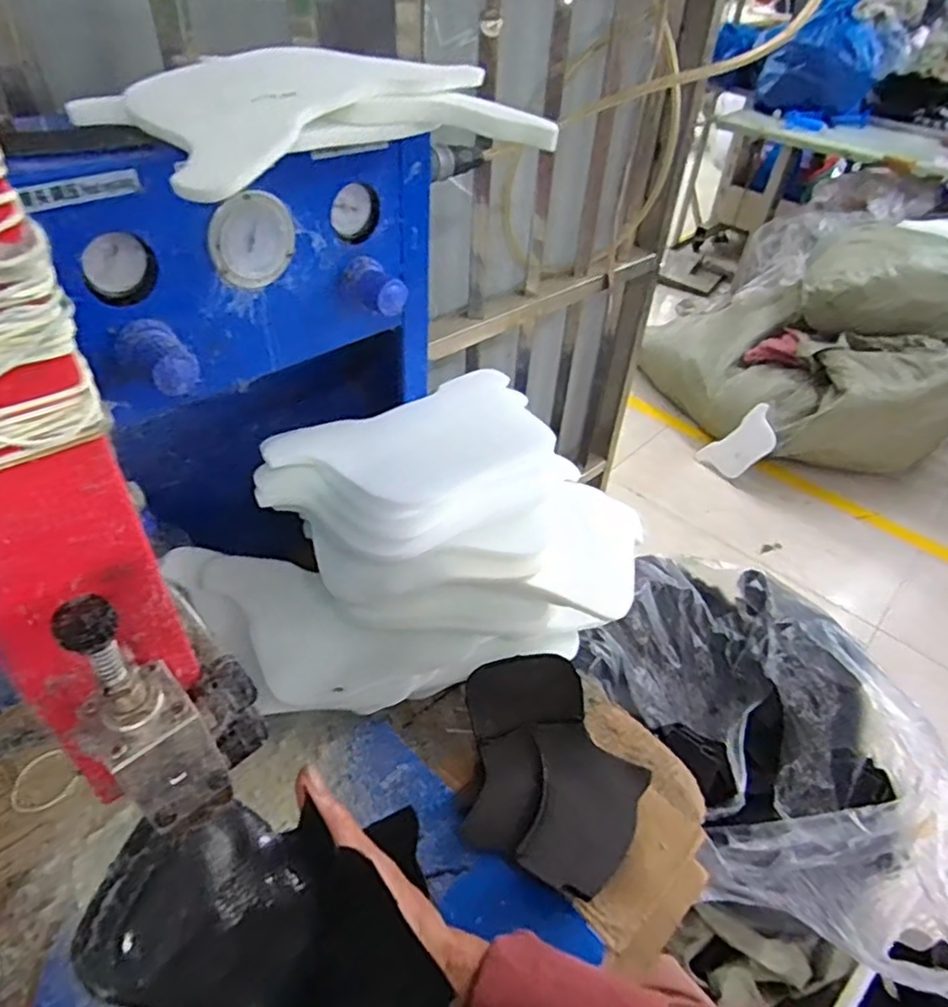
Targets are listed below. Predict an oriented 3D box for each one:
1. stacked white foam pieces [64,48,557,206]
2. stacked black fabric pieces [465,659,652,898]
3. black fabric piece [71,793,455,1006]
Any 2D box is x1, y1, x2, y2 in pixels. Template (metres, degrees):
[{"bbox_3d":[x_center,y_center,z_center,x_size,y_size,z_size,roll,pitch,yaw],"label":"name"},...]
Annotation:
[{"bbox_3d":[-0.088,-0.238,0.397,0.237,0.038,0.135,-24,50,-29],"label":"stacked white foam pieces"},{"bbox_3d":[0.071,0.222,0.550,0.153,0.053,0.174,2,42,-4],"label":"stacked black fabric pieces"},{"bbox_3d":[-0.102,0.231,0.333,0.164,0.063,0.133,-6,43,-13],"label":"black fabric piece"}]

